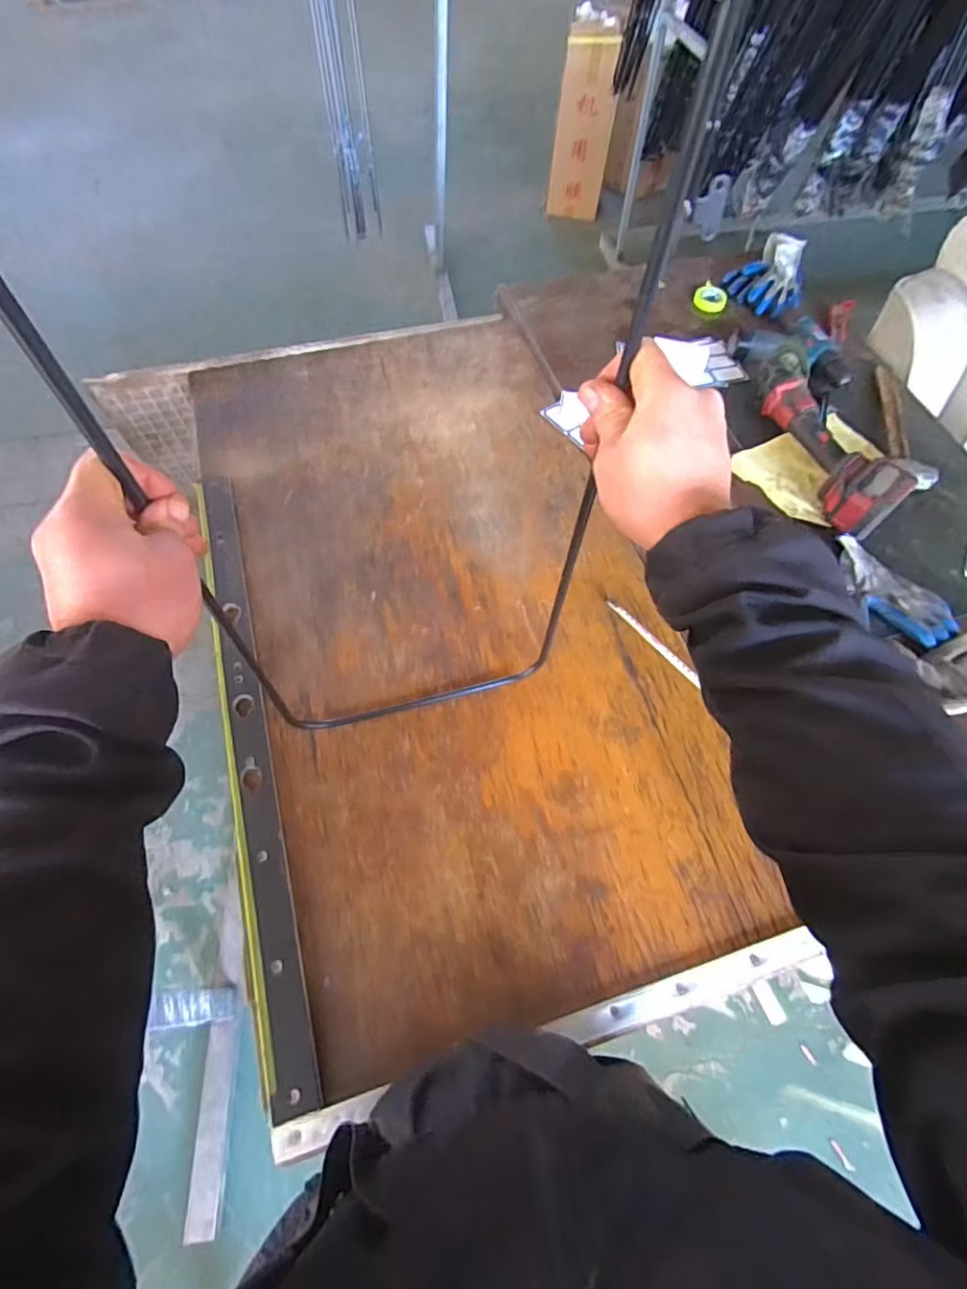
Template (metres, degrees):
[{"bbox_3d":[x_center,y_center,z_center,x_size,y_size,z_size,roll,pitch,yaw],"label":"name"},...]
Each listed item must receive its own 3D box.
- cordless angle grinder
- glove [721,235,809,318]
[{"bbox_3d":[0.576,-0.349,0.987,0.106,0.084,0.378,-10,63,-7],"label":"cordless angle grinder"},{"bbox_3d":[0.615,-0.800,1.251,0.163,0.061,0.223,25,64,11],"label":"glove"}]

